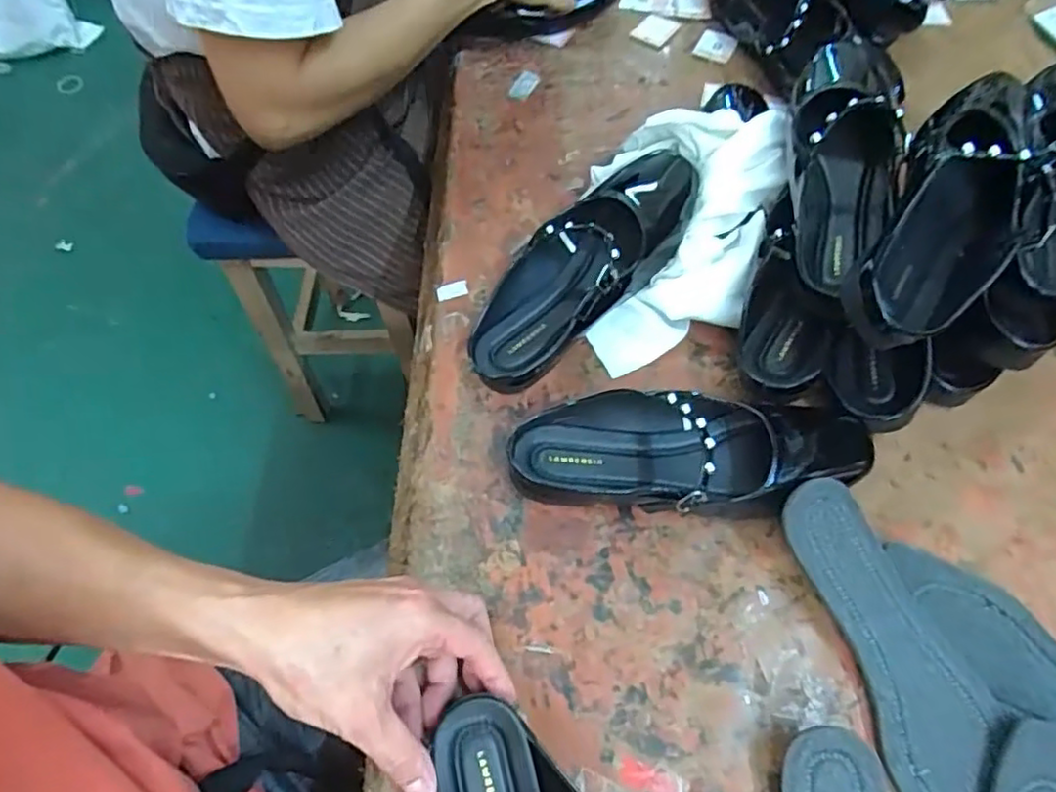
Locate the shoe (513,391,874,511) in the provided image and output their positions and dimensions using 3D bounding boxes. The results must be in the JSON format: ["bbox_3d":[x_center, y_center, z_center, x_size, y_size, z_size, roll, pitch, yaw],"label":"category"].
[{"bbox_3d":[0.111,0.038,0.442,0.243,0.052,0.094,0,61,-1],"label":"shoe"}]

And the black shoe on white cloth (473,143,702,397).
[{"bbox_3d":[0.049,-0.101,0.514,0.244,0.057,0.084,-40,69,-20],"label":"black shoe on white cloth"}]

